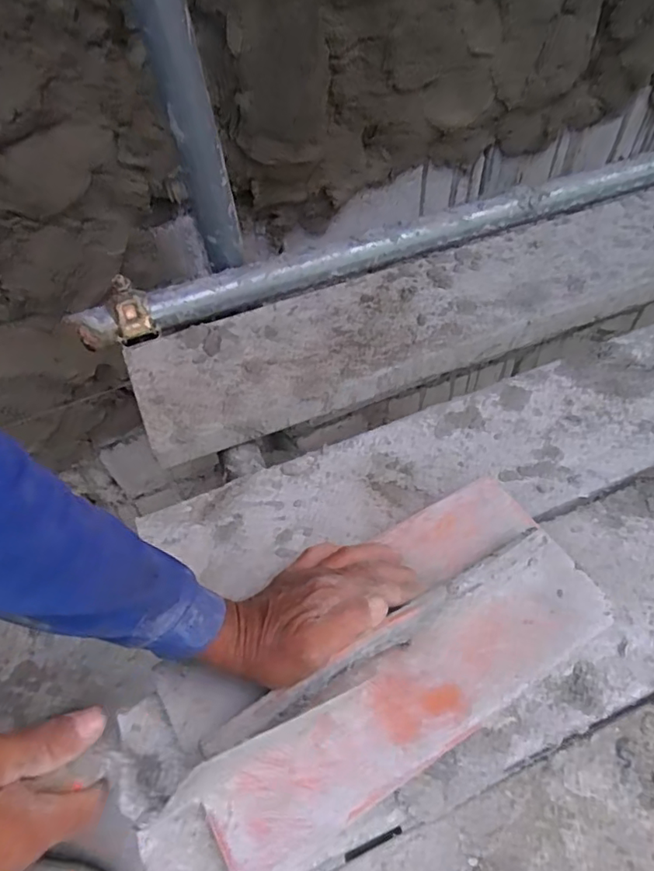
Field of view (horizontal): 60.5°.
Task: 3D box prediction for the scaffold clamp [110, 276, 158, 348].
[{"bbox_3d":[-0.231,-0.149,0.659,0.046,0.045,0.070,-17,56,-8],"label":"scaffold clamp"}]

